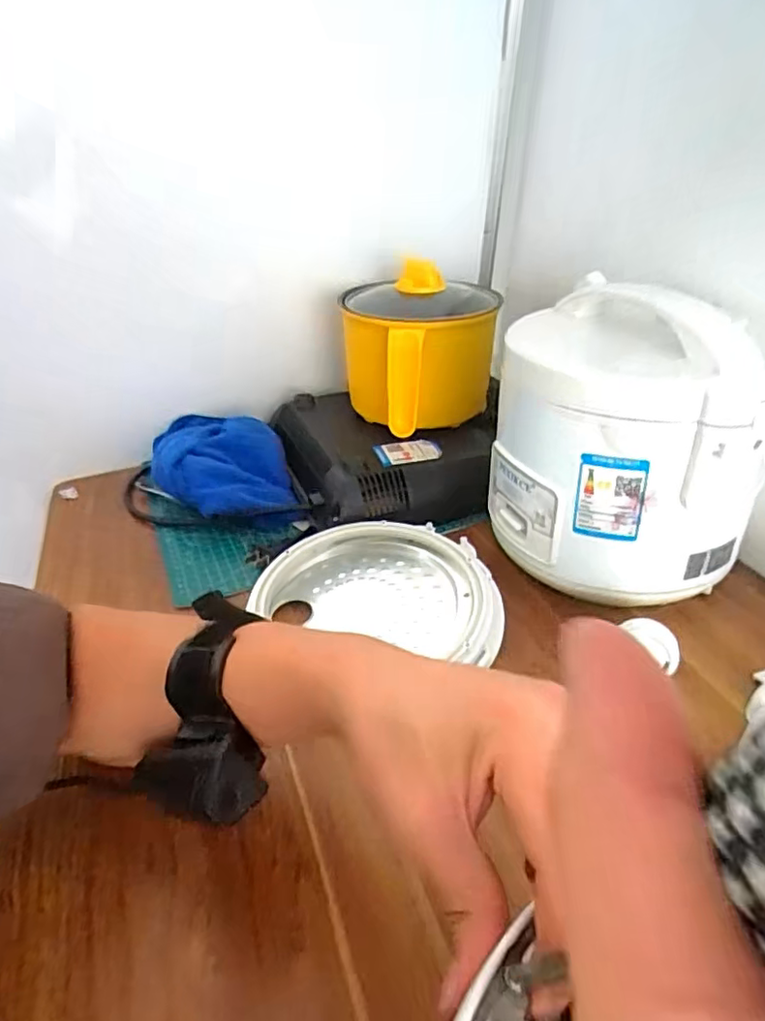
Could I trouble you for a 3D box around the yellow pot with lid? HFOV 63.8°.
[{"bbox_3d":[0.039,-0.164,0.647,0.151,0.159,0.161,-3,32,0],"label":"yellow pot with lid"}]

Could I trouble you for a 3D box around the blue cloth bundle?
[{"bbox_3d":[-0.173,-0.043,0.644,0.137,0.054,0.127,-11,33,-12],"label":"blue cloth bundle"}]

